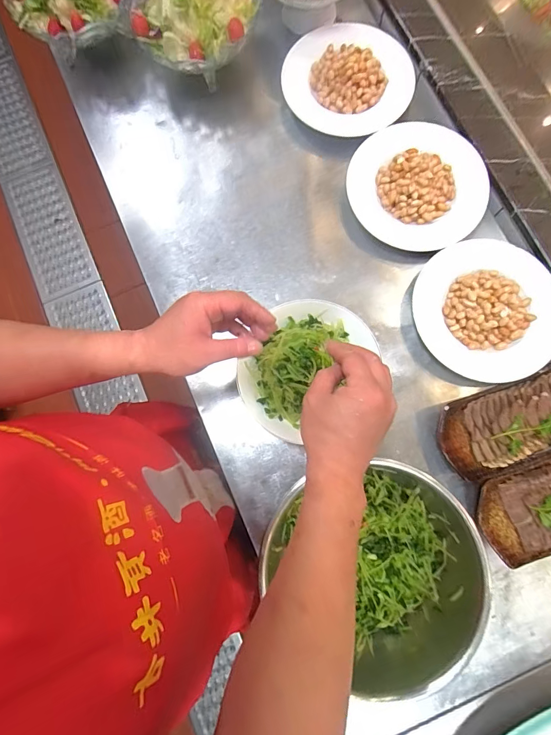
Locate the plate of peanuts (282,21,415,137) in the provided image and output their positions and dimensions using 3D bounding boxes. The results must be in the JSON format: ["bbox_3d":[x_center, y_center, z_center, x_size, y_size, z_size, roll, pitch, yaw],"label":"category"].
[{"bbox_3d":[0.138,-0.530,0.681,0.219,0.043,0.239,0,80,1],"label":"plate of peanuts"}]

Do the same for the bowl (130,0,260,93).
[{"bbox_3d":[-0.131,-0.597,0.659,0.219,0.130,0.199,-29,81,-4],"label":"bowl"}]

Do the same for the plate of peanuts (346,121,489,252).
[{"bbox_3d":[0.245,-0.316,0.641,0.228,0.045,0.225,0,80,1],"label":"plate of peanuts"}]

